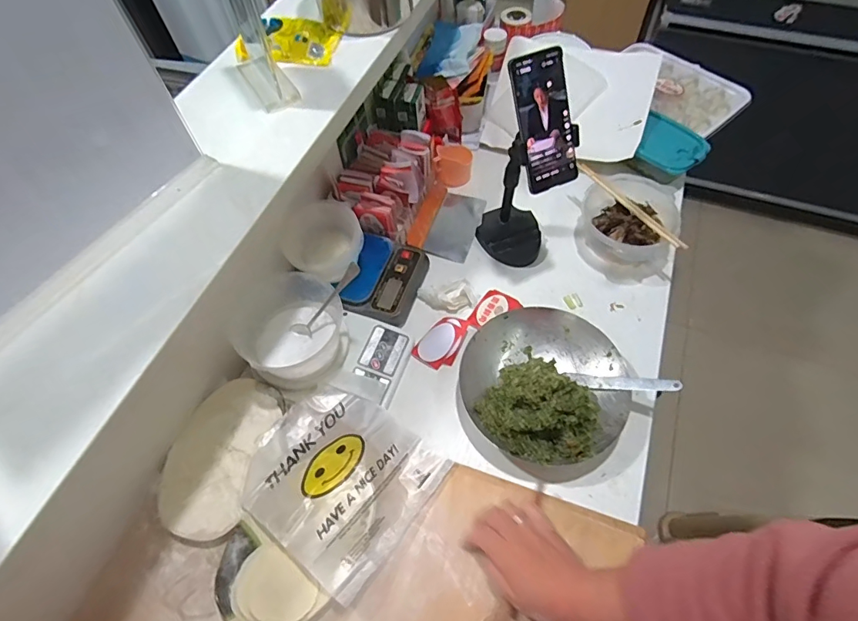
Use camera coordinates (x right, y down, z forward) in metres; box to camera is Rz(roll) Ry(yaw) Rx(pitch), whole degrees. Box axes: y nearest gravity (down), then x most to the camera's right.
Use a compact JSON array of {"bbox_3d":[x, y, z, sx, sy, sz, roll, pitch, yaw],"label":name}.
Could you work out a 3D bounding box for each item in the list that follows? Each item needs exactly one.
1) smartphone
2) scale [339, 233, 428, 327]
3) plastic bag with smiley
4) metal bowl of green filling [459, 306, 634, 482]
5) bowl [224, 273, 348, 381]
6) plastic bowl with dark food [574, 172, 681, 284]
[{"bbox_3d":[0.147,-0.237,0.582,0.077,0.163,0.011,-21,24,-10],"label":"smartphone"},{"bbox_3d":[-0.069,-0.053,0.745,0.126,0.034,0.149,14,60,11],"label":"scale"},{"bbox_3d":[-0.112,0.198,0.566,0.212,0.045,0.194,32,65,20],"label":"plastic bag with smiley"},{"bbox_3d":[0.159,0.098,0.626,0.215,0.066,0.224,-1,59,2],"label":"metal bowl of green filling"},{"bbox_3d":[-0.190,0.023,0.636,0.120,0.090,0.143,16,61,12],"label":"bowl"},{"bbox_3d":[0.325,-0.137,0.764,0.152,0.073,0.154,-1,59,2],"label":"plastic bowl with dark food"}]

